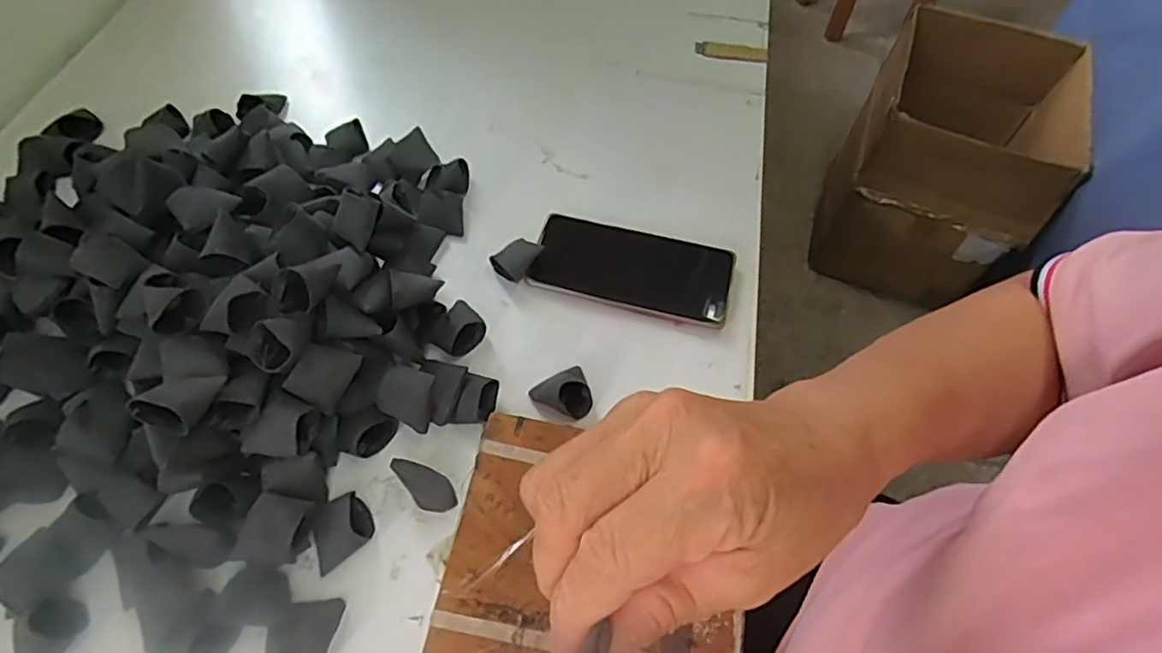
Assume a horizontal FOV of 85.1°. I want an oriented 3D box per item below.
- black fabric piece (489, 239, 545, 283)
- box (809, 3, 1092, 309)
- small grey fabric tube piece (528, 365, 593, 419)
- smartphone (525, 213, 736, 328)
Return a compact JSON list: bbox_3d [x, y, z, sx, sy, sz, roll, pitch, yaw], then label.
[{"bbox_3d":[-0.053,-0.056,0.517,0.032,0.028,0.031,40,66,19],"label":"black fabric piece"},{"bbox_3d":[0.732,-0.330,1.303,0.328,0.448,0.385,19,60,9],"label":"box"},{"bbox_3d":[-0.010,0.047,0.452,0.041,0.028,0.037,-28,64,-18],"label":"small grey fabric tube piece"},{"bbox_3d":[0.043,-0.047,0.521,0.161,0.012,0.077,13,60,5],"label":"smartphone"}]

